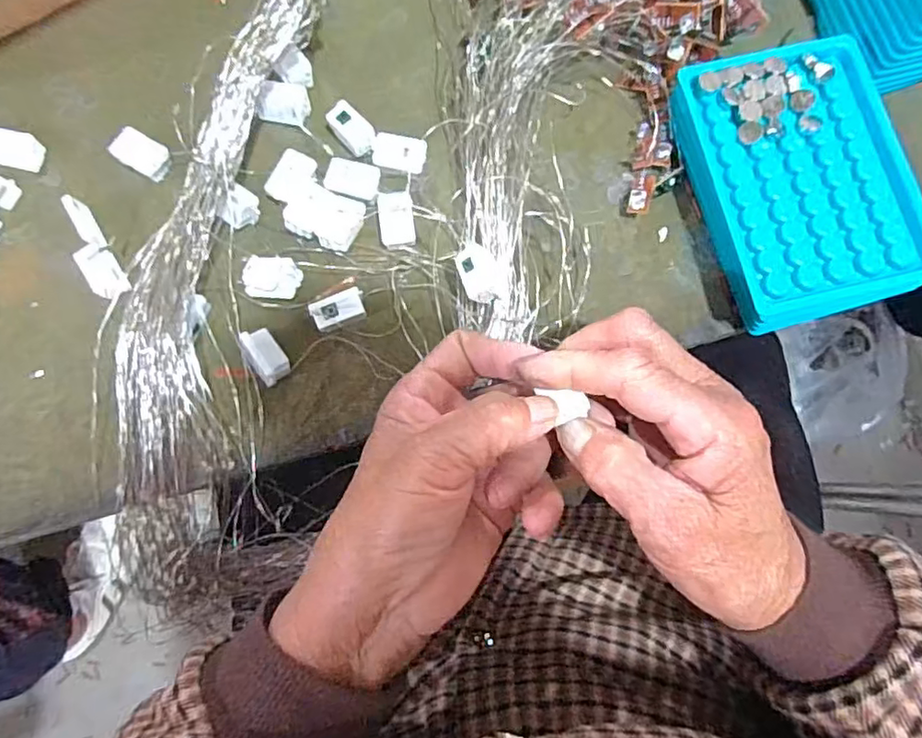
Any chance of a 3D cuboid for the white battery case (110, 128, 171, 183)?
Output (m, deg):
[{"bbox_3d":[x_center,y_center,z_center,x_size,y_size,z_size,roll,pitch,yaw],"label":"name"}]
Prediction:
[{"bbox_3d":[-0.168,-0.113,0.318,0.027,0.013,0.018,29,82,3],"label":"white battery case"}]

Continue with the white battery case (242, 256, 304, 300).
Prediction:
[{"bbox_3d":[-0.095,-0.046,0.306,0.027,0.009,0.021,2,81,-1],"label":"white battery case"}]

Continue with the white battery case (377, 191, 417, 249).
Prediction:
[{"bbox_3d":[-0.033,-0.077,0.312,0.018,0.006,0.027,-8,81,-3],"label":"white battery case"}]

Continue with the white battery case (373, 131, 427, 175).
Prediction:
[{"bbox_3d":[-0.032,-0.114,0.319,0.027,0.007,0.019,8,81,0],"label":"white battery case"}]

